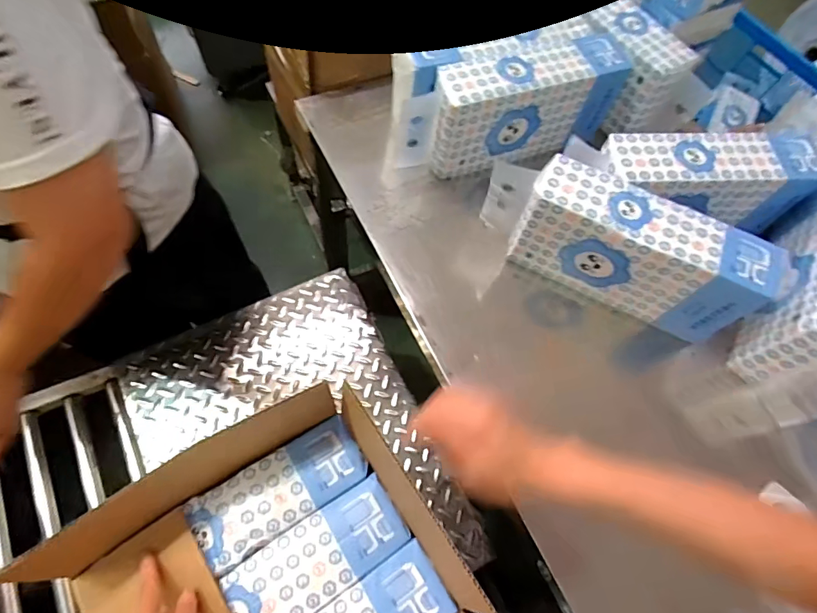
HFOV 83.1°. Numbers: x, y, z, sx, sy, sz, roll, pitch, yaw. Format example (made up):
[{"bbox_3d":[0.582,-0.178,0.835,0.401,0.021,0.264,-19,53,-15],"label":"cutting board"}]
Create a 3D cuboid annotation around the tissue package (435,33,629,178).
[{"bbox_3d":[0.198,-0.361,0.817,0.357,0.178,0.114,-22,68,-13],"label":"tissue package"}]

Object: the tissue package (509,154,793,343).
[{"bbox_3d":[0.341,-0.082,0.696,0.343,0.161,0.098,24,66,8],"label":"tissue package"}]

